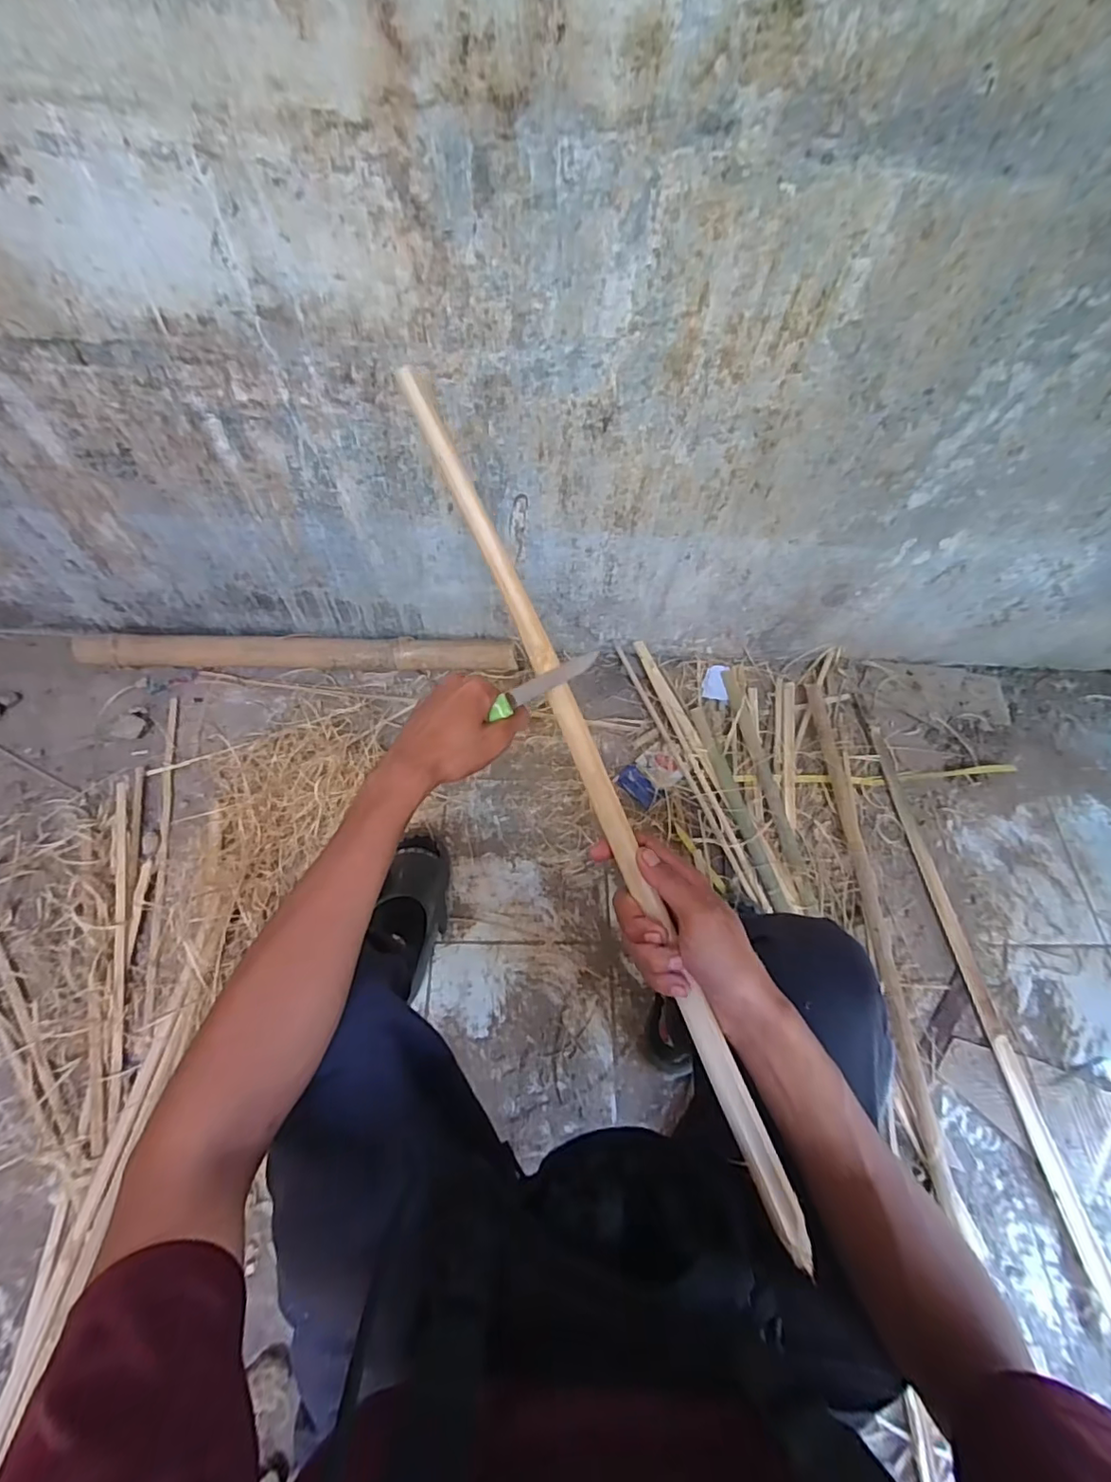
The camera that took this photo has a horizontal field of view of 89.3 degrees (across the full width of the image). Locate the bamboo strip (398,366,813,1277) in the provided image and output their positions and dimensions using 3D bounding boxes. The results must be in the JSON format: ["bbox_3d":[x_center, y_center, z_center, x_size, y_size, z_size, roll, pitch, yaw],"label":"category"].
[{"bbox_3d":[0.010,-0.018,0.454,0.025,0.013,0.764,-20,75,-14],"label":"bamboo strip"}]

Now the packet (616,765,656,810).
[{"bbox_3d":[0.162,0.088,1.094,0.051,0.014,0.087,-39,72,-21],"label":"packet"}]

